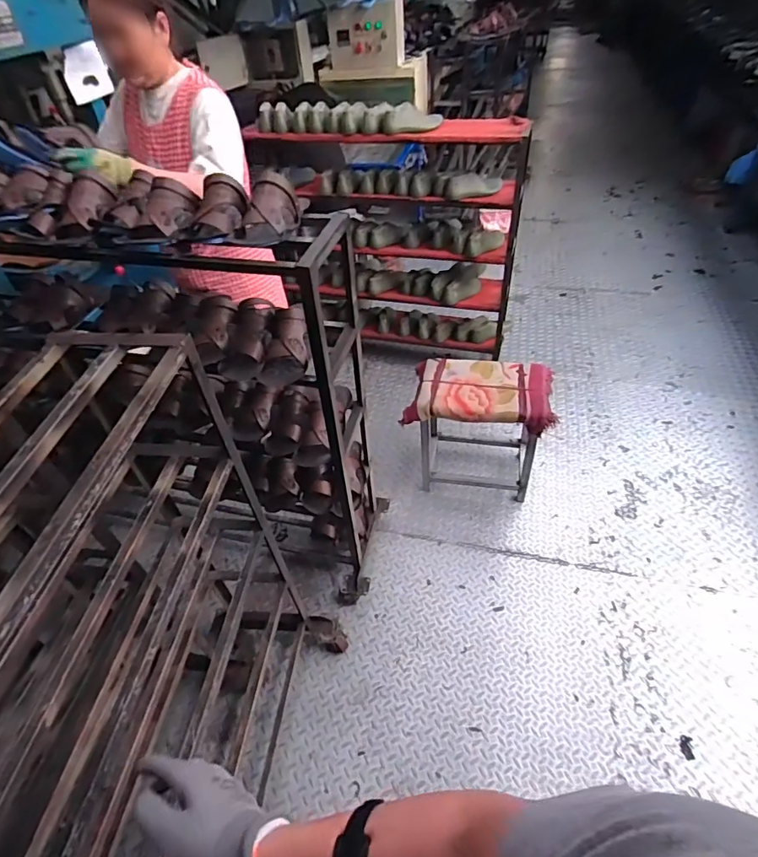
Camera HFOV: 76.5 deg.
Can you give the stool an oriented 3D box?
[{"bbox_3d":[0.354,0.011,1.829,0.489,0.495,0.309,4,46,8],"label":"stool"}]

